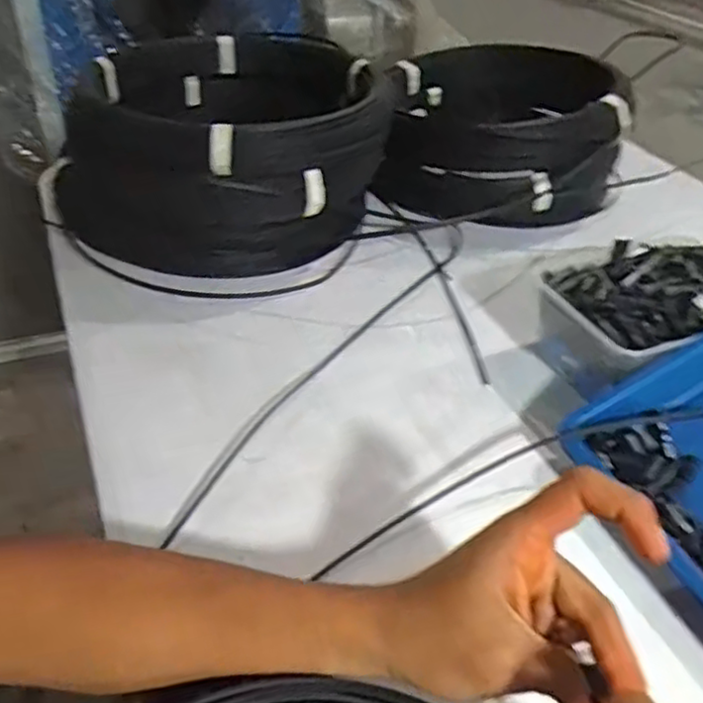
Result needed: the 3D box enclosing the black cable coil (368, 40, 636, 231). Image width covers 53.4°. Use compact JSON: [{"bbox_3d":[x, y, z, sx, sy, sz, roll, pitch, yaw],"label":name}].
[{"bbox_3d":[0.171,-0.249,0.795,0.246,0.124,0.278,7,38,4],"label":"black cable coil"}]

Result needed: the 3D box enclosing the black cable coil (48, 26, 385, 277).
[{"bbox_3d":[-0.132,-0.207,0.696,0.317,0.148,0.320,3,38,-2],"label":"black cable coil"}]

